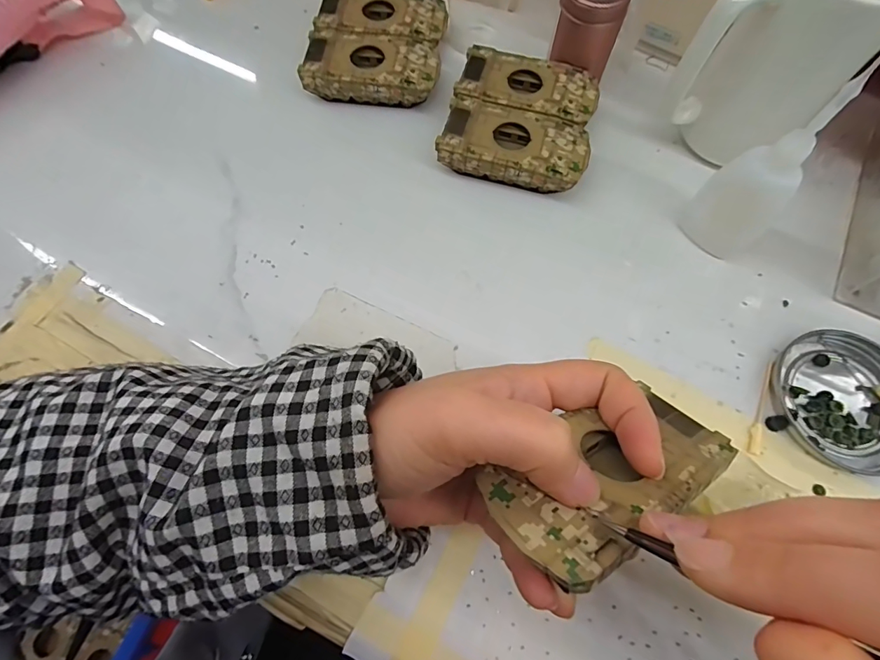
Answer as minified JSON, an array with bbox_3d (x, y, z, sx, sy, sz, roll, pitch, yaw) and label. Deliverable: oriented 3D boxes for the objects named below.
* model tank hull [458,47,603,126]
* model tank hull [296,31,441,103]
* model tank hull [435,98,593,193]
[{"bbox_3d":[0.063,-0.169,0.317,0.094,0.024,0.051,14,70,5],"label":"model tank hull"},{"bbox_3d":[-0.050,-0.191,0.325,0.093,0.024,0.047,6,69,2],"label":"model tank hull"},{"bbox_3d":[0.050,-0.122,0.300,0.095,0.026,0.050,15,70,6],"label":"model tank hull"}]

